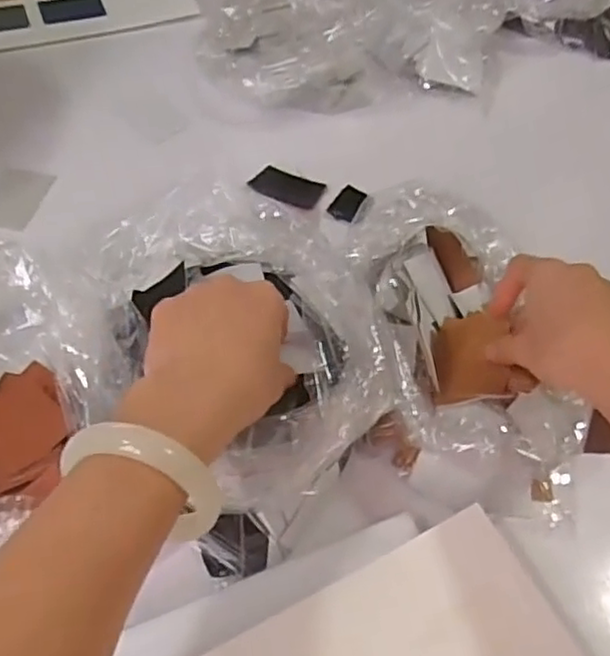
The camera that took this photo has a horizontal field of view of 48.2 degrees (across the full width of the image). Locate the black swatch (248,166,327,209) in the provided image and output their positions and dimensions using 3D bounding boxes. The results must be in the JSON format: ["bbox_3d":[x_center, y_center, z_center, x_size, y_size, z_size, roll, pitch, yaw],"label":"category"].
[{"bbox_3d":[-0.016,-0.127,0.618,0.061,0.009,0.039,20,55,10],"label":"black swatch"}]

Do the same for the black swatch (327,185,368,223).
[{"bbox_3d":[0.038,-0.112,0.616,0.023,0.004,0.040,29,62,6],"label":"black swatch"}]

